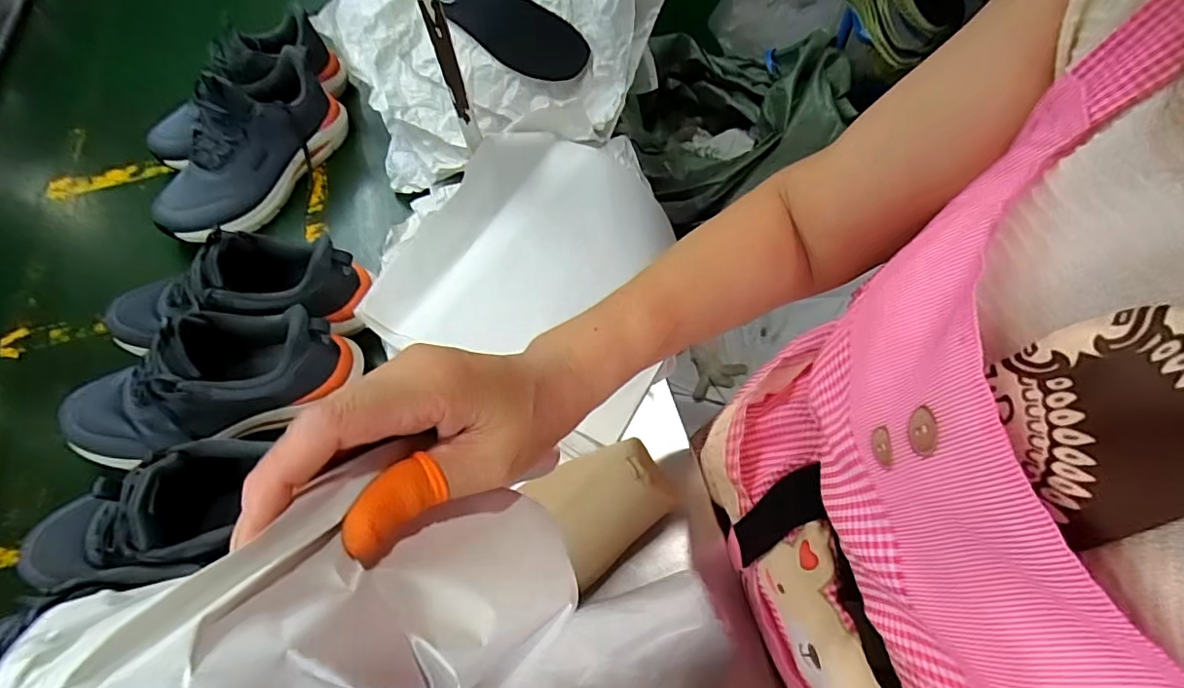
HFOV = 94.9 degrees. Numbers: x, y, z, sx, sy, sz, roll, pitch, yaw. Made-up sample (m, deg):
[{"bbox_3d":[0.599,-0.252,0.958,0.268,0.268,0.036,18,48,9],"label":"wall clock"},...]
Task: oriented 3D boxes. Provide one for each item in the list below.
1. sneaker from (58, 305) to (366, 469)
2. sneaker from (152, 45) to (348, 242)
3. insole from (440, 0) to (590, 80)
[{"bbox_3d":[-0.442,0.039,0.599,0.322,0.117,0.103,-18,63,-6],"label":"sneaker"},{"bbox_3d":[-0.513,-0.305,0.802,0.110,0.148,0.333,24,66,15],"label":"sneaker"},{"bbox_3d":[-0.126,-0.459,0.782,0.259,0.023,0.099,30,92,6],"label":"insole"}]

